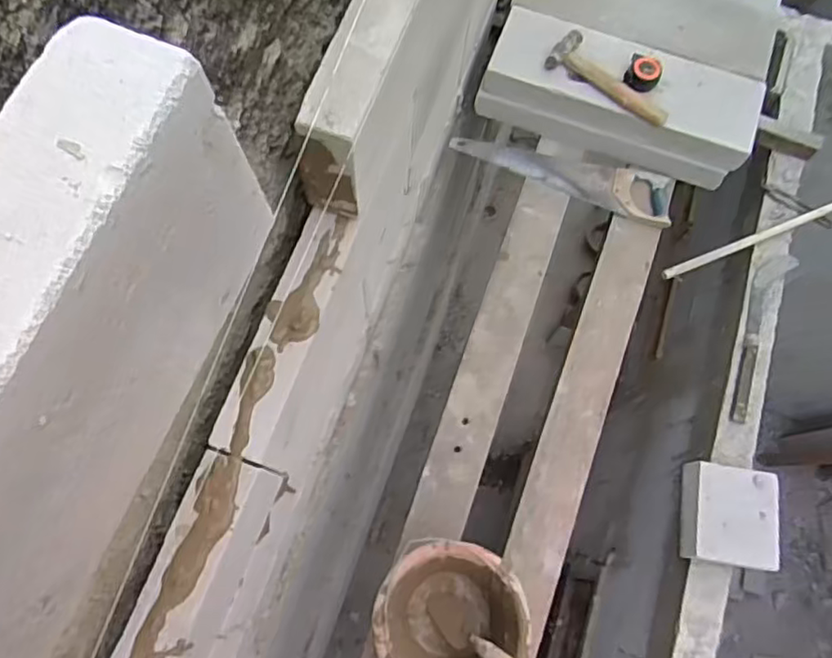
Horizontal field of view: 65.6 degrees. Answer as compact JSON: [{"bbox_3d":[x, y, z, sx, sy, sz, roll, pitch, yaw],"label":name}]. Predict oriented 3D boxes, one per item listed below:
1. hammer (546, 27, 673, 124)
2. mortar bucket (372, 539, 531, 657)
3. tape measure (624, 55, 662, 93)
[{"bbox_3d":[0.416,-0.536,1.421,0.105,0.037,0.293,-40,78,-13],"label":"hammer"},{"bbox_3d":[0.057,0.517,1.153,0.248,0.202,0.257,1,72,-2],"label":"mortar bucket"},{"bbox_3d":[0.500,-0.562,1.414,0.072,0.033,0.071,19,72,4],"label":"tape measure"}]

